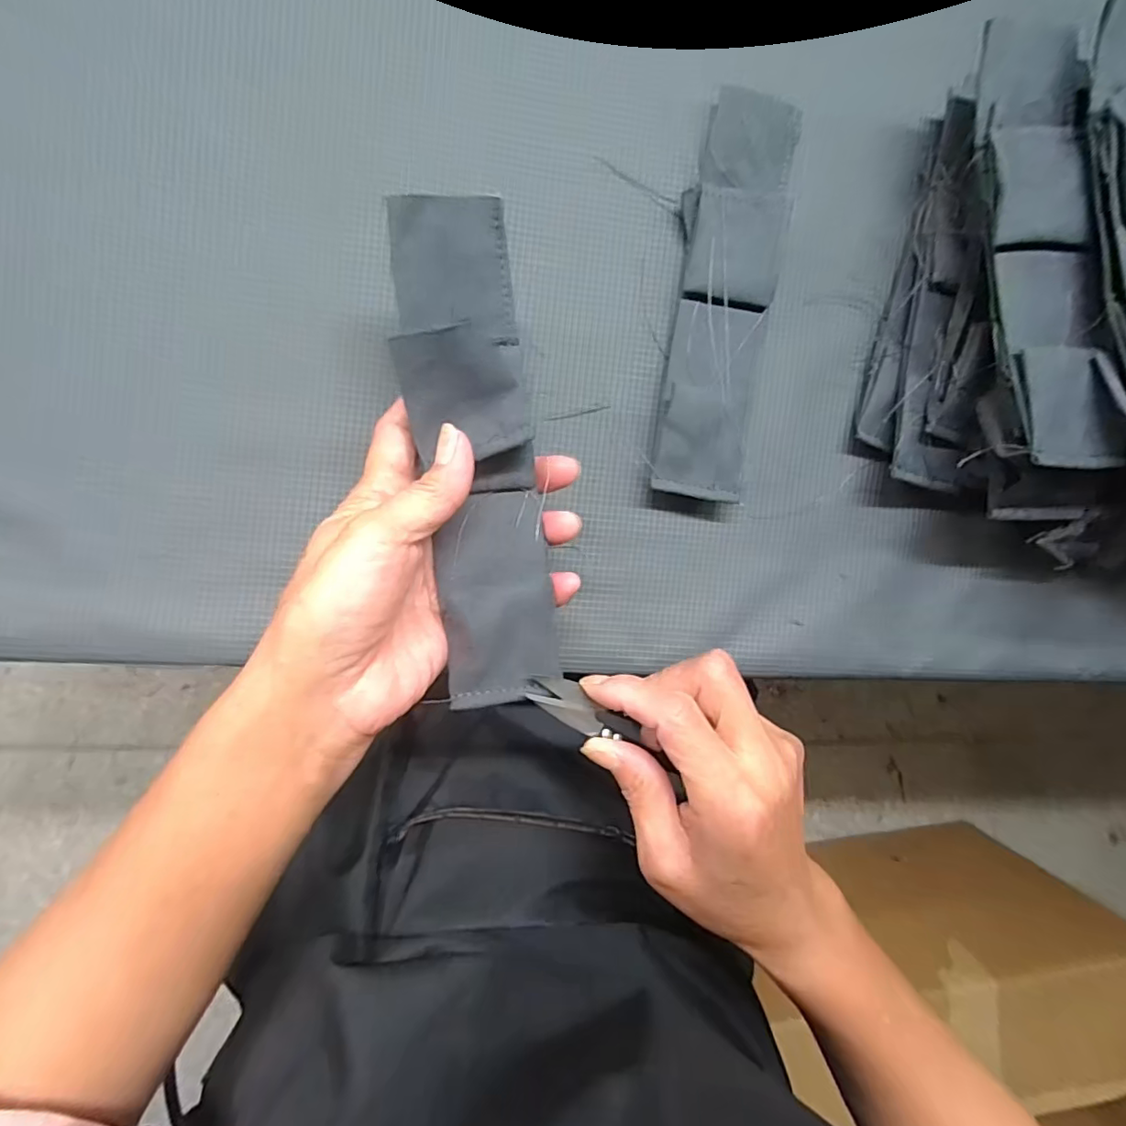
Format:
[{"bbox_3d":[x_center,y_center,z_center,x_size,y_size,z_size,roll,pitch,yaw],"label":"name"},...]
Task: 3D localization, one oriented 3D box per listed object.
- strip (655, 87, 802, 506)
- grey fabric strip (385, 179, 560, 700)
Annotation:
[{"bbox_3d":[0.080,-0.132,0.275,0.048,0.028,0.200,10,92,-8],"label":"strip"},{"bbox_3d":[-0.033,-0.039,0.217,0.044,0.033,0.189,-8,97,-7],"label":"grey fabric strip"}]

